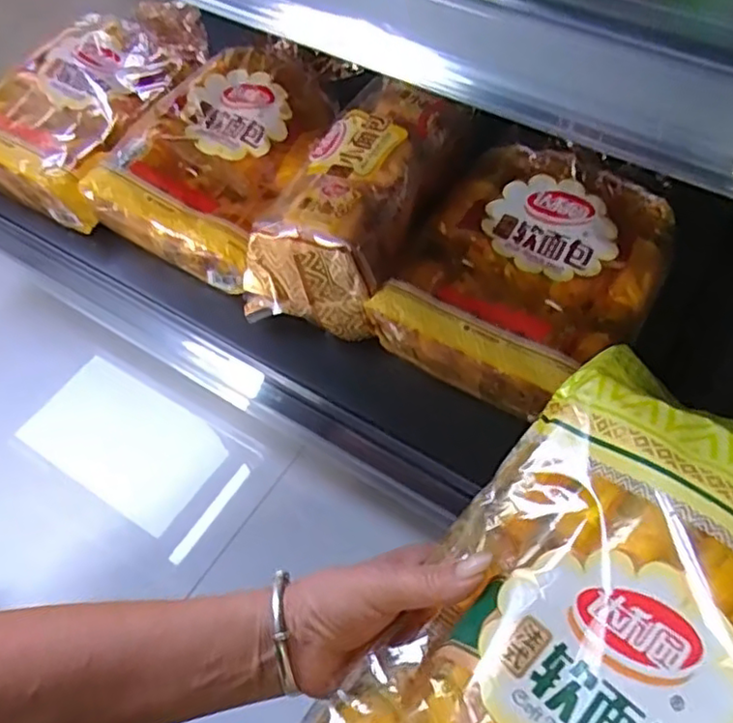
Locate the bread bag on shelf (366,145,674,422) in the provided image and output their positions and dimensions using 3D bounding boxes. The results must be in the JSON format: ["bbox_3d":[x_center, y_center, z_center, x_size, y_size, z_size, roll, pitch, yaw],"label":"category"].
[{"bbox_3d":[0.133,-0.077,0.543,0.189,0.068,0.216,27,66,18],"label":"bread bag on shelf"}]

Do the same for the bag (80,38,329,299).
[{"bbox_3d":[-0.132,-0.189,0.616,0.174,0.082,0.209,26,66,18],"label":"bag"}]

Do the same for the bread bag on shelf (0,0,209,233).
[{"bbox_3d":[-0.280,-0.280,0.692,0.183,0.074,0.268,27,66,18],"label":"bread bag on shelf"}]

